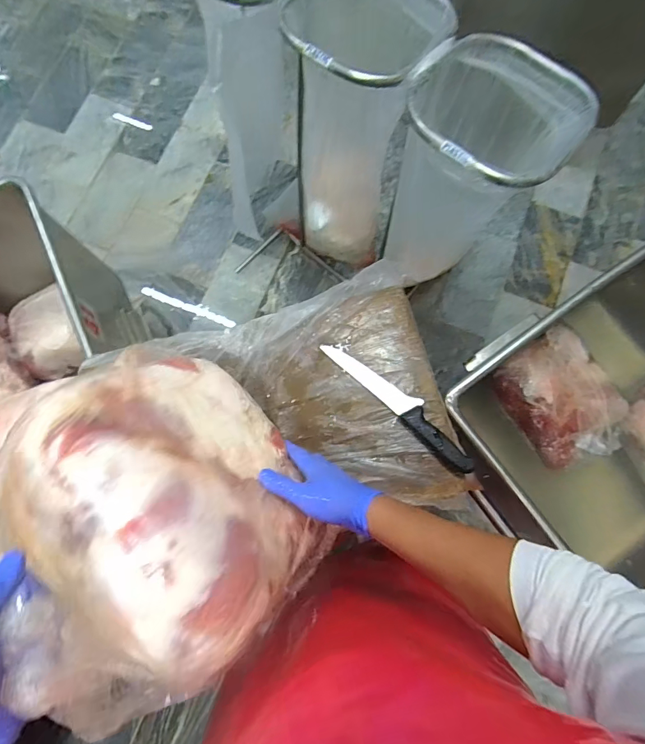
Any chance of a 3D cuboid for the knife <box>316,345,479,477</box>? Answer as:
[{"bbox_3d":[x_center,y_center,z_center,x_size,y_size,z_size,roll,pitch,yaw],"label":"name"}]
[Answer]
[{"bbox_3d":[0.130,0.049,0.694,0.309,0.034,0.046,44,81,8],"label":"knife"}]

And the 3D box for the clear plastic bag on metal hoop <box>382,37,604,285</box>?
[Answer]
[{"bbox_3d":[0.324,-0.434,1.074,0.299,0.708,0.322,40,81,7],"label":"clear plastic bag on metal hoop"}]

